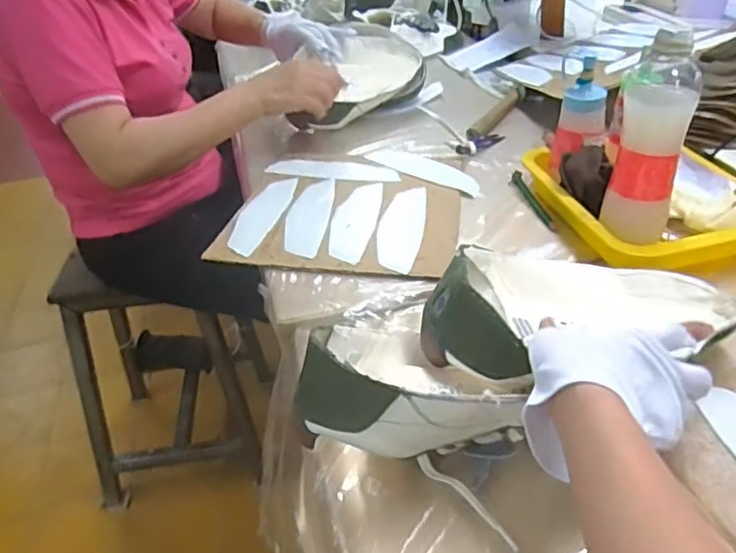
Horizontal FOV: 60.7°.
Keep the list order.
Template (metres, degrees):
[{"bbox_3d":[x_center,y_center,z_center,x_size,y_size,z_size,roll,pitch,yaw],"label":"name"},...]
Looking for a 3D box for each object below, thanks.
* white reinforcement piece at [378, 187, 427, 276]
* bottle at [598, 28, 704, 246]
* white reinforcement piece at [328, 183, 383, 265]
[{"bbox_3d":[0.040,-0.057,0.716,0.051,0.004,0.172,4,36,12],"label":"white reinforcement piece"},{"bbox_3d":[0.265,-0.128,0.590,0.061,0.188,0.056,12,39,22],"label":"bottle"},{"bbox_3d":[-0.014,-0.066,0.732,0.050,0.004,0.171,2,36,9],"label":"white reinforcement piece"}]

